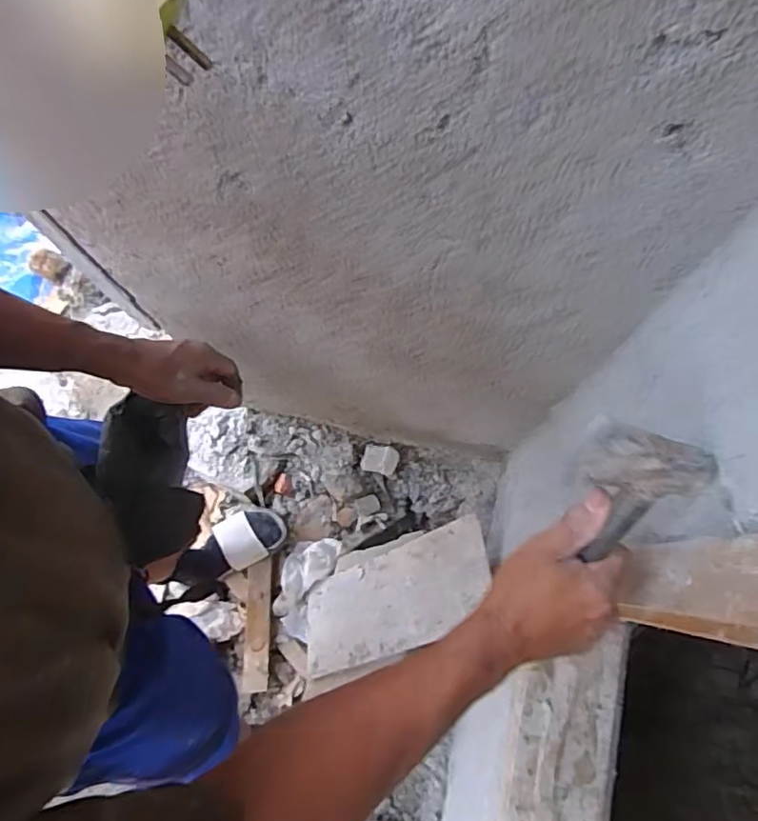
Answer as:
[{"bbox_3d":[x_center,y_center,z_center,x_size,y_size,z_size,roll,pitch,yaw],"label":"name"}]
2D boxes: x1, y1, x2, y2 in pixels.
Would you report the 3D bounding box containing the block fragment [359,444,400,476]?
[{"bbox_3d":[0.004,0.103,1.270,0.080,0.038,0.064,9,106,1],"label":"block fragment"}]

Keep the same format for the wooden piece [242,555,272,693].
[{"bbox_3d":[-0.256,0.446,1.207,0.054,0.018,0.255,-2,74,1],"label":"wooden piece"}]

